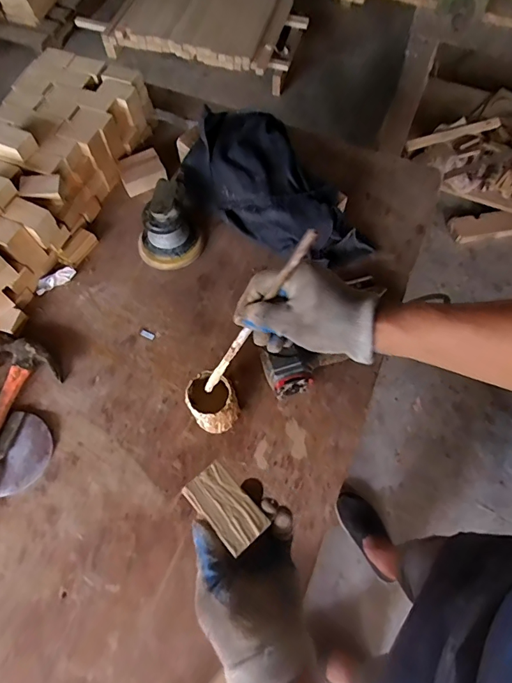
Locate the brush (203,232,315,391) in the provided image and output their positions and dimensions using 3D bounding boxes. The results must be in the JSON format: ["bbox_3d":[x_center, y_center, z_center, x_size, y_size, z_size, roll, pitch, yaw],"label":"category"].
[{"bbox_3d":[-0.005,-0.017,0.457,0.008,0.262,0.013,-13,61,-38],"label":"brush"}]

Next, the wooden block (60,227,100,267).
[{"bbox_3d":[-0.320,-0.170,0.772,0.037,0.022,0.069,32,68,13],"label":"wooden block"}]

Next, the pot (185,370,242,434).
[{"bbox_3d":[-0.060,0.089,0.617,0.066,0.093,0.069,0,65,0],"label":"pot"}]

